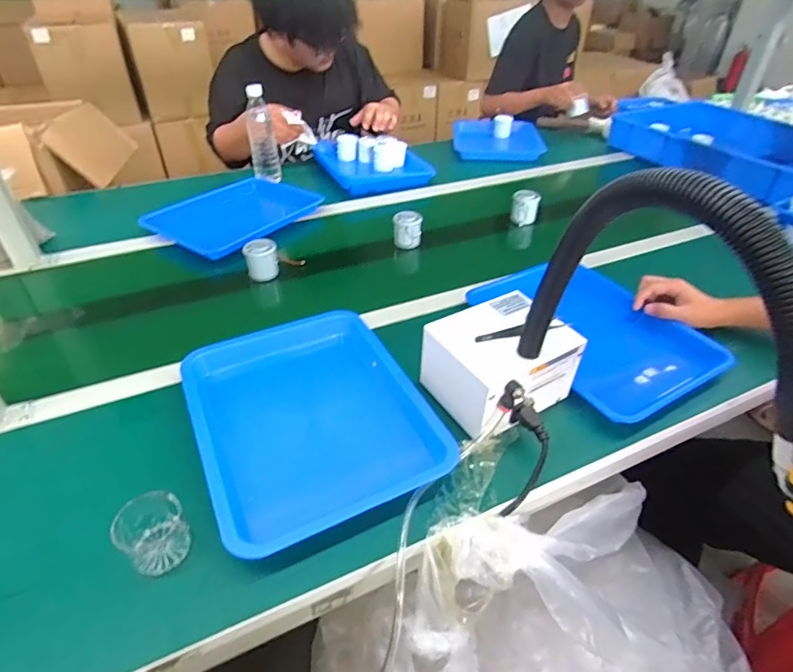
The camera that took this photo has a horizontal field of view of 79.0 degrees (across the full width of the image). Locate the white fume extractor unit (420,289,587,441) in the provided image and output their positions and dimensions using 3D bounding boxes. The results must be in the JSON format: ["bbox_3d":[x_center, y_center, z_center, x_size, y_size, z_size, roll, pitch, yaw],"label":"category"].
[{"bbox_3d":[0.133,0.036,0.627,0.159,0.112,0.135,-23,45,-27],"label":"white fume extractor unit"}]

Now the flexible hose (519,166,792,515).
[{"bbox_3d":[0.220,-0.009,0.393,0.044,0.232,0.291,-19,43,-23],"label":"flexible hose"}]

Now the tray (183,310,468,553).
[{"bbox_3d":[-0.111,0.093,0.606,0.260,0.045,0.303,-18,42,-21],"label":"tray"}]

